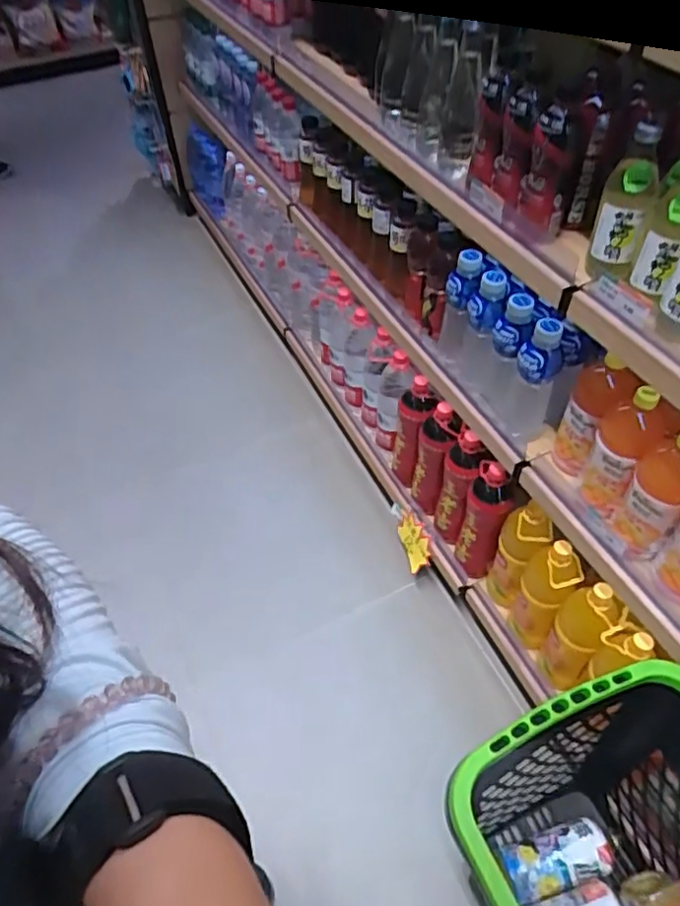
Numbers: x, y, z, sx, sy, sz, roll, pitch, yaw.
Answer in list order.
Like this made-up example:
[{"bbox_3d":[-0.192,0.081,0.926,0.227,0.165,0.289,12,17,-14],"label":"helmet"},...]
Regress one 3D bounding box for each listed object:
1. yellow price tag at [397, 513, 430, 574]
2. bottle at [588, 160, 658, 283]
[{"bbox_3d":[0.175,0.210,1.497,0.009,0.074,0.130,8,54,-41],"label":"yellow price tag"},{"bbox_3d":[0.326,-0.265,0.746,0.058,0.135,0.055,18,52,18],"label":"bottle"}]

